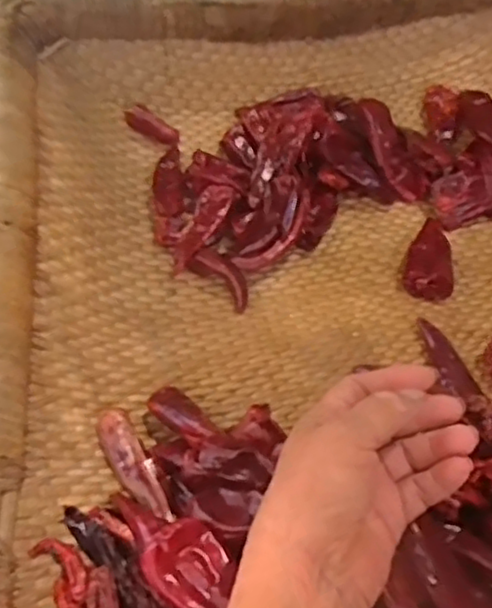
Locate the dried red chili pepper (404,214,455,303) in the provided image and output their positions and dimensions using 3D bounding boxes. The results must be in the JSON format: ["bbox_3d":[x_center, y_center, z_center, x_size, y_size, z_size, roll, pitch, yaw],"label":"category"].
[{"bbox_3d":[0.154,-0.041,0.555,0.037,0.019,0.086,15,51,12],"label":"dried red chili pepper"}]

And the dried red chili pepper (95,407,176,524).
[{"bbox_3d":[-0.070,0.099,0.415,0.022,0.013,0.079,-23,53,-19],"label":"dried red chili pepper"}]

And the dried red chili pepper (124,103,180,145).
[{"bbox_3d":[-0.084,-0.163,0.615,0.052,0.020,0.014,28,50,-9],"label":"dried red chili pepper"}]

